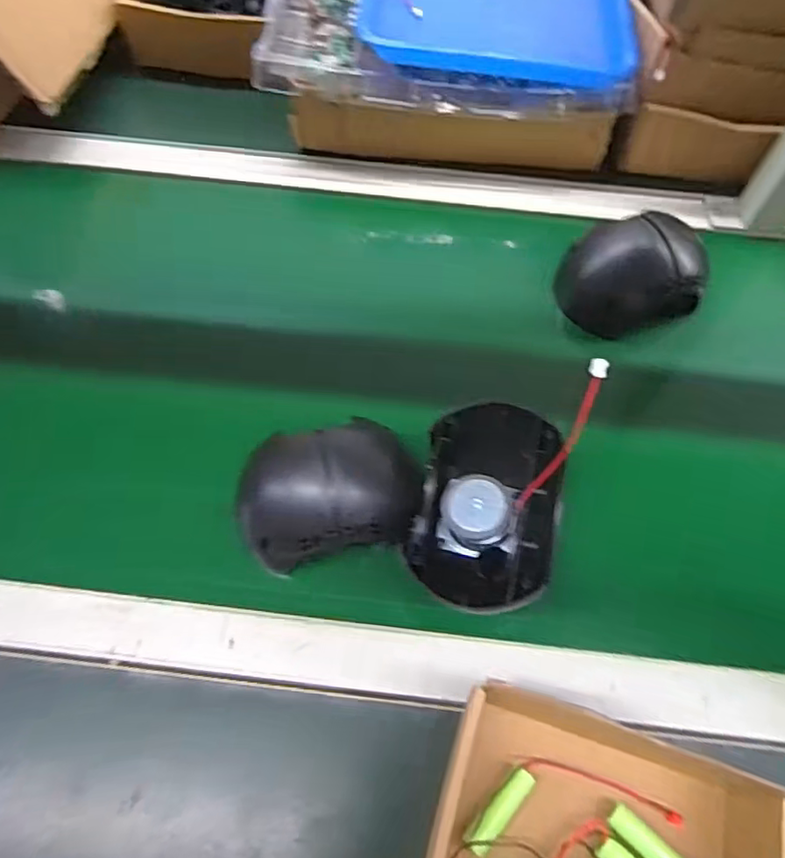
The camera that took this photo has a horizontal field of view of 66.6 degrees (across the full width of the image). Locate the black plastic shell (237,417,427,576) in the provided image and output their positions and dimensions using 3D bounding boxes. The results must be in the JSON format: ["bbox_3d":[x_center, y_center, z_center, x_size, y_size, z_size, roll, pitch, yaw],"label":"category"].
[{"bbox_3d":[-0.039,0.043,0.396,0.123,0.063,0.083,-10,62,-9],"label":"black plastic shell"}]

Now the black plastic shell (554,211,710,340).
[{"bbox_3d":[0.203,-0.132,0.503,0.106,0.069,0.079,-9,62,-9],"label":"black plastic shell"}]

